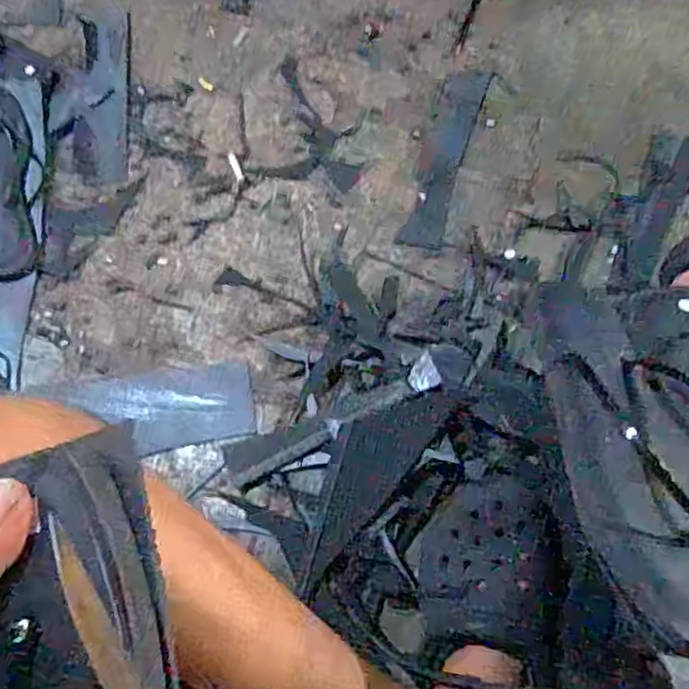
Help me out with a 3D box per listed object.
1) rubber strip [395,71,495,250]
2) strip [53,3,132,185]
[{"bbox_3d":[0.117,-0.219,0.753,0.049,0.009,0.251,15,69,10],"label":"rubber strip"},{"bbox_3d":[-0.323,-0.331,0.843,0.086,0.016,0.289,-6,67,1],"label":"strip"}]

